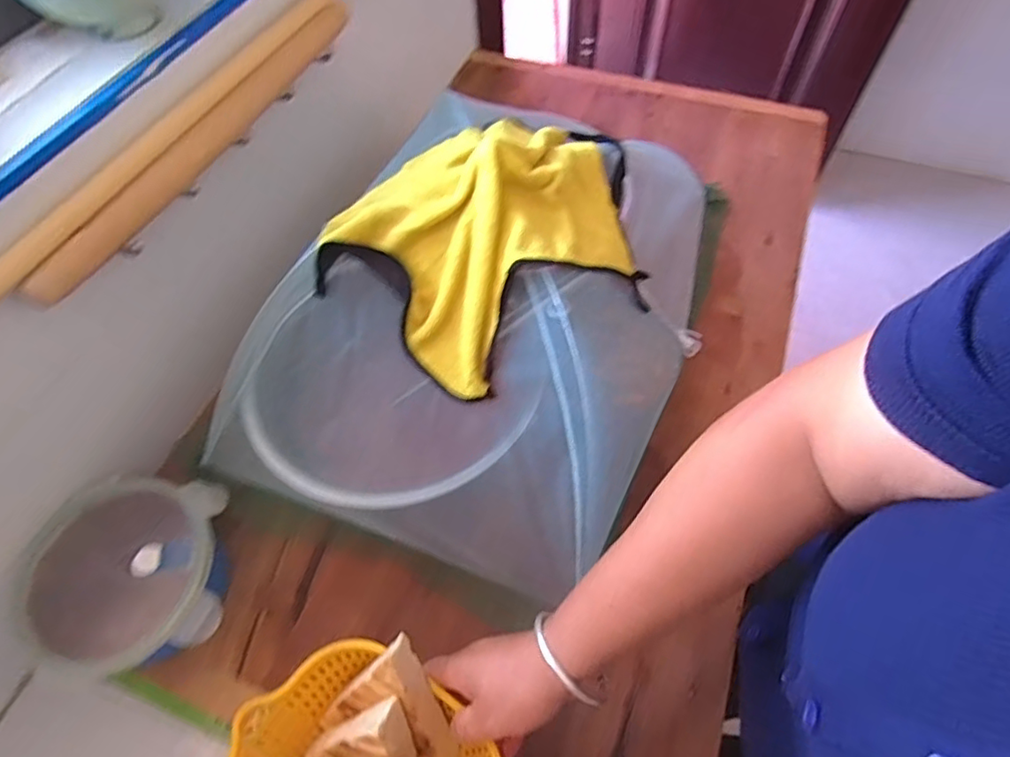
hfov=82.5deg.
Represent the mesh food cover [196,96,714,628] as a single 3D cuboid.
[{"bbox_3d":[-0.006,-0.090,0.597,0.383,0.196,0.535,21,61,14],"label":"mesh food cover"}]

